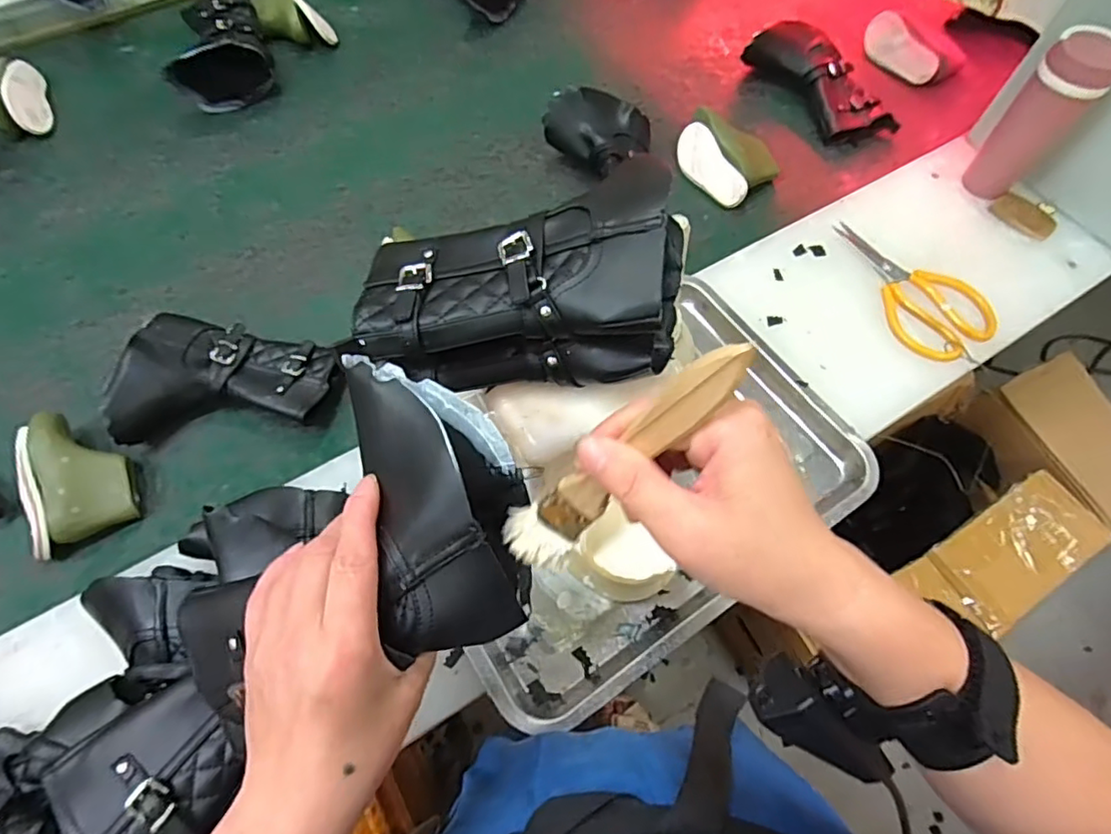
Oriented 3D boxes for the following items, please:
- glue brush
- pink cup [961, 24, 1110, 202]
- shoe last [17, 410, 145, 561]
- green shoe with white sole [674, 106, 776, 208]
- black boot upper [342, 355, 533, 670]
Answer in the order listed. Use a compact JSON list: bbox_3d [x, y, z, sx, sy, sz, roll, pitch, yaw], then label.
[{"bbox_3d":[0.024,0.019,0.239,0.018,0.140,0.027,-4,57,-42],"label":"glue brush"},{"bbox_3d":[0.513,-0.313,0.648,0.062,0.171,0.065,1,64,-2],"label":"pink cup"},{"bbox_3d":[-0.455,0.053,0.563,0.094,0.048,0.125,-30,68,-15],"label":"shoe last"},{"bbox_3d":[0.219,-0.334,0.772,0.096,0.050,0.128,-30,68,-16],"label":"green shoe with white sole"},{"bbox_3d":[-0.051,0.033,0.282,0.071,0.056,0.133,-11,64,-7],"label":"black boot upper"}]

